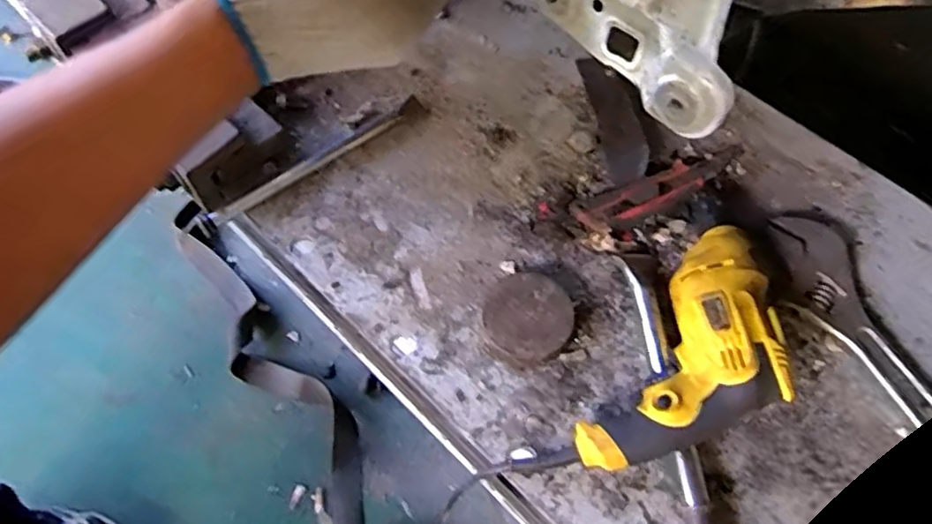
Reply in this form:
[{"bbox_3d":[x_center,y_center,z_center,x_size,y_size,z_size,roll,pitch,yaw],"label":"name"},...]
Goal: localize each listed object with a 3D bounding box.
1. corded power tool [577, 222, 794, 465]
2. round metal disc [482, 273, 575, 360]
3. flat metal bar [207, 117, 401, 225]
[{"bbox_3d":[0.198,0.084,0.571,0.117,0.082,0.243,32,65,16],"label":"corded power tool"},{"bbox_3d":[0.056,0.049,0.624,0.080,0.023,0.079,0,60,-1],"label":"round metal disc"},{"bbox_3d":[-0.165,-0.100,0.715,0.217,0.008,0.017,-33,66,-18],"label":"flat metal bar"}]

